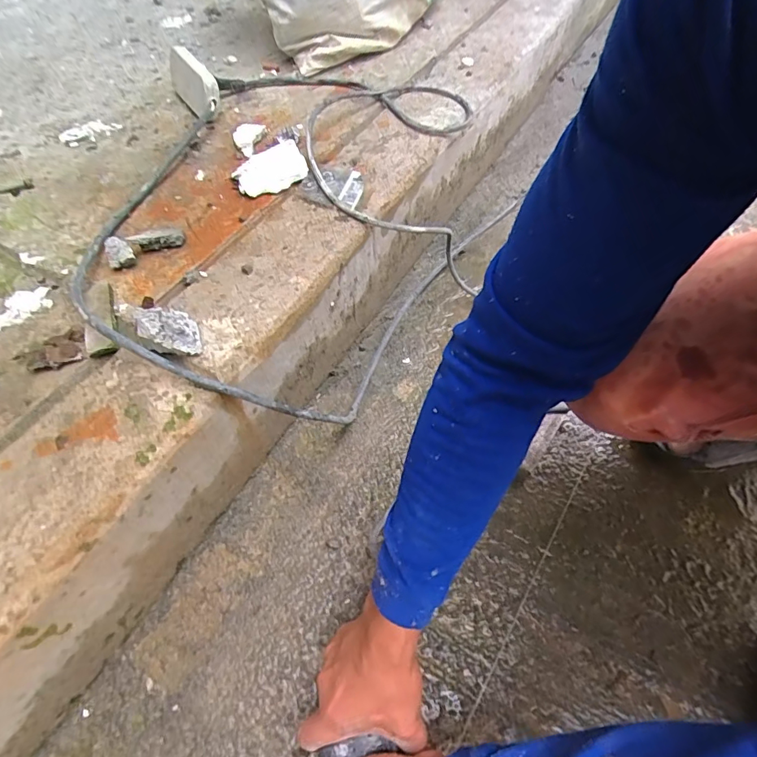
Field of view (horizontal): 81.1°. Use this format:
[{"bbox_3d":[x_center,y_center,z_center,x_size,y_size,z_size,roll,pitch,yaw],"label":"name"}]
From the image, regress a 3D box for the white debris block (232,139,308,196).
[{"bbox_3d":[-0.138,-0.268,0.569,0.091,0.033,0.054,-26,63,-16],"label":"white debris block"}]

